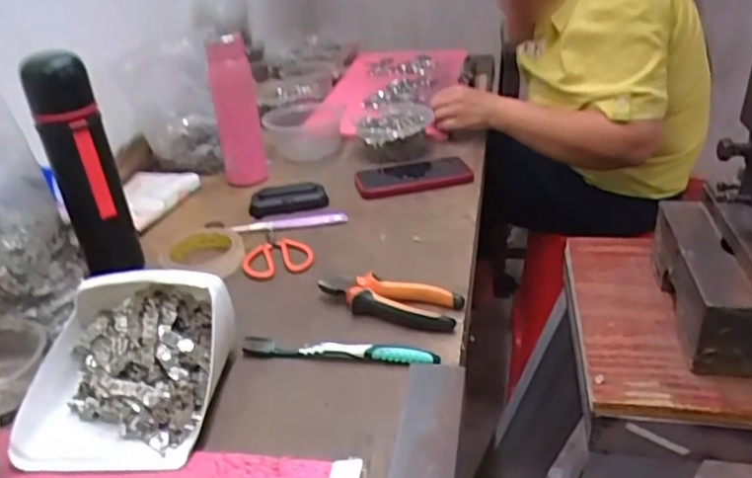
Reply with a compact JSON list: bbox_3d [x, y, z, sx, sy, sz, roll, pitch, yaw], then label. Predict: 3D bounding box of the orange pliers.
[{"bbox_3d":[0.012,0.061,0.640,0.149,0.022,0.057,11,33,24],"label":"orange pliers"}]

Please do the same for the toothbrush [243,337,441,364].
[{"bbox_3d":[-0.036,0.105,0.581,0.186,0.016,0.013,2,30,9],"label":"toothbrush"}]

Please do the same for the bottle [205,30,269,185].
[{"bbox_3d":[-0.214,-0.201,0.944,0.066,0.210,0.058,-9,30,-11],"label":"bottle"}]

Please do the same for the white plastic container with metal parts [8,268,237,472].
[{"bbox_3d":[-0.214,0.103,0.534,0.161,0.088,0.166,-1,30,3],"label":"white plastic container with metal parts"}]

